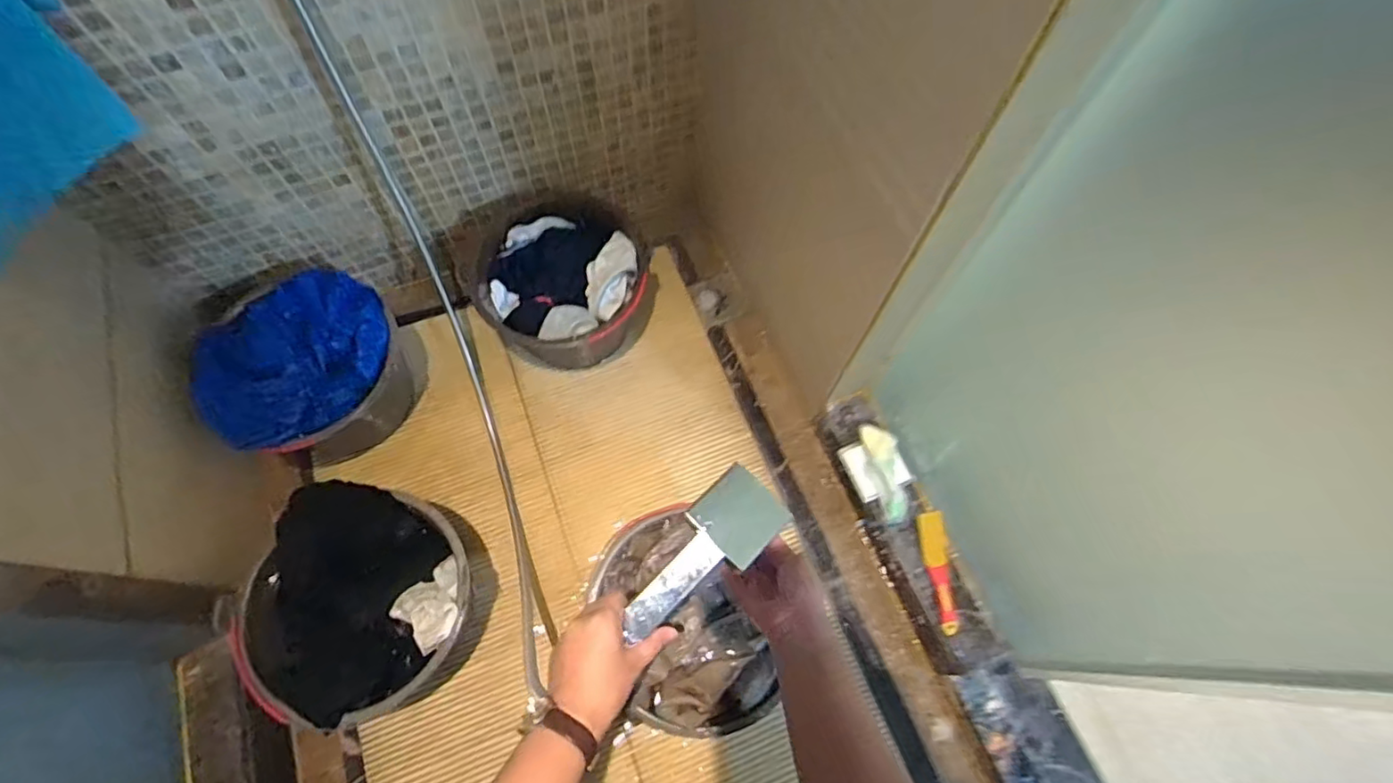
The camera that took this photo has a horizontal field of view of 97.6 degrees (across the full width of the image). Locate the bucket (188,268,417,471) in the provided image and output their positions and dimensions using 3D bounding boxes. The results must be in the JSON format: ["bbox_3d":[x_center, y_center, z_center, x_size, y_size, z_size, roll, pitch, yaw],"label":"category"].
[{"bbox_3d":[-0.582,-0.013,0.975,0.218,0.207,0.274,41,72,13],"label":"bucket"}]

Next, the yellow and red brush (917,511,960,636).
[{"bbox_3d":[0.345,0.250,0.853,0.037,0.017,0.161,-7,69,-4],"label":"yellow and red brush"}]

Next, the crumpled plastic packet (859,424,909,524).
[{"bbox_3d":[0.286,0.119,0.908,0.054,0.031,0.145,-6,69,-4],"label":"crumpled plastic packet"}]

